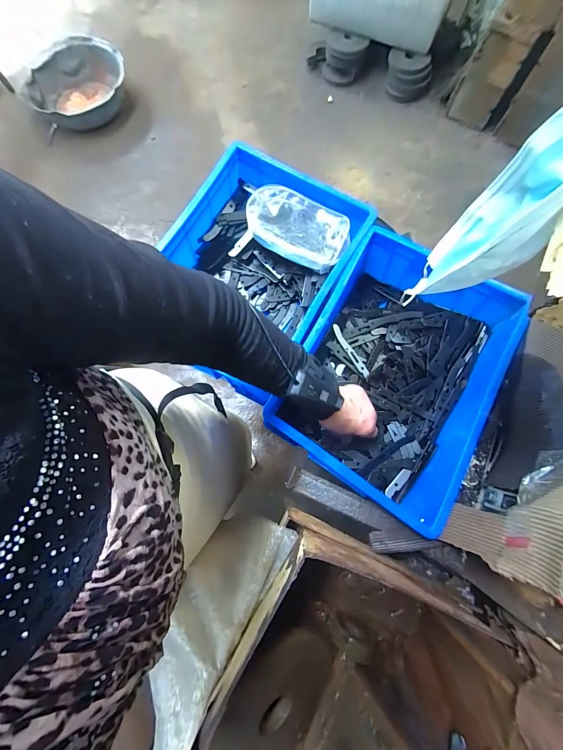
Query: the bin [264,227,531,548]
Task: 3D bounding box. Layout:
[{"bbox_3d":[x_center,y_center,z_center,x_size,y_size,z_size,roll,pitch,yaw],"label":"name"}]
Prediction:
[{"bbox_3d":[0.192,-0.008,0.527,0.300,0.136,0.424,29,80,7],"label":"bin"}]

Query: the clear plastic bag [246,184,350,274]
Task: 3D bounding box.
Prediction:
[{"bbox_3d":[0.032,-0.280,0.574,0.192,0.054,0.108,22,79,6],"label":"clear plastic bag"}]

